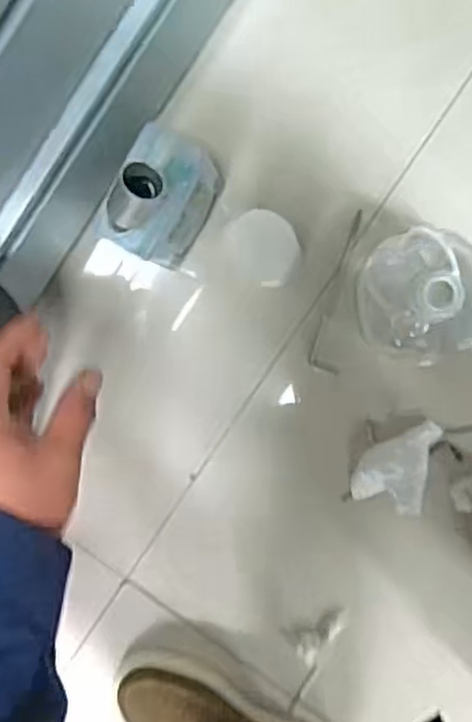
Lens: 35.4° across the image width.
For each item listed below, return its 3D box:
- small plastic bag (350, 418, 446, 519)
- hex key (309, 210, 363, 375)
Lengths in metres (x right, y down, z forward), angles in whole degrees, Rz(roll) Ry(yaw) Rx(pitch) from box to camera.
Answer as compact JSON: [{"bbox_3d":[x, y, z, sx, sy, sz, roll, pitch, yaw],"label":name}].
[{"bbox_3d":[0.177,0.114,0.816,0.082,0.042,0.106,15,95,4],"label":"small plastic bag"},{"bbox_3d":[0.114,-0.076,0.817,0.033,0.011,0.180,12,94,4],"label":"hex key"}]

